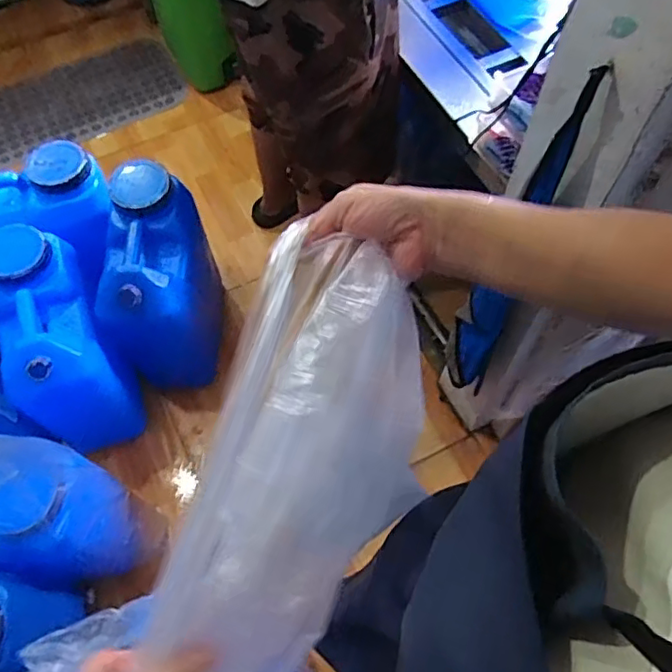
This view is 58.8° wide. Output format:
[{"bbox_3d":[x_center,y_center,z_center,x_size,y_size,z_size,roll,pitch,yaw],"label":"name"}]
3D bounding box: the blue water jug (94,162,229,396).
[{"bbox_3d":[-0.352,-0.106,1.251,0.156,0.382,0.314,-2,63,-1],"label":"blue water jug"}]

